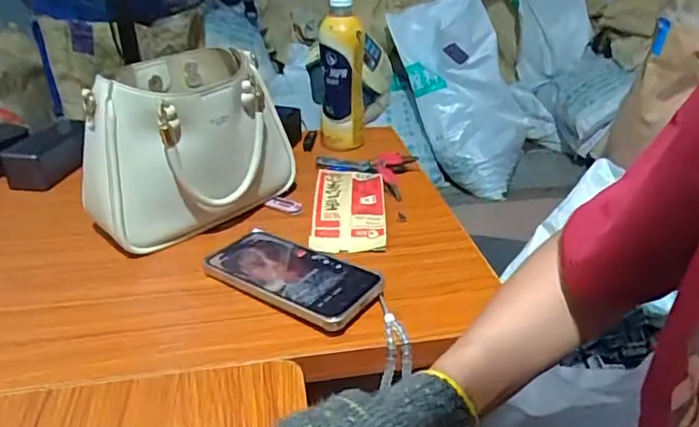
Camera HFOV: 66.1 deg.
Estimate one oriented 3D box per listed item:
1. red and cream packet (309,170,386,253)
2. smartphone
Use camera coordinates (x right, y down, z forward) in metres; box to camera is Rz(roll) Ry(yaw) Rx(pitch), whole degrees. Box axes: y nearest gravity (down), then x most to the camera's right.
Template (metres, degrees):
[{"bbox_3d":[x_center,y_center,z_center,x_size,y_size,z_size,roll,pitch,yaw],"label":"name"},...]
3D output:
[{"bbox_3d":[0.000,-0.009,0.628,0.079,0.030,0.150,1,30,1],"label":"red and cream packet"},{"bbox_3d":[-0.055,0.056,0.515,0.173,0.012,0.086,17,34,31],"label":"smartphone"}]

